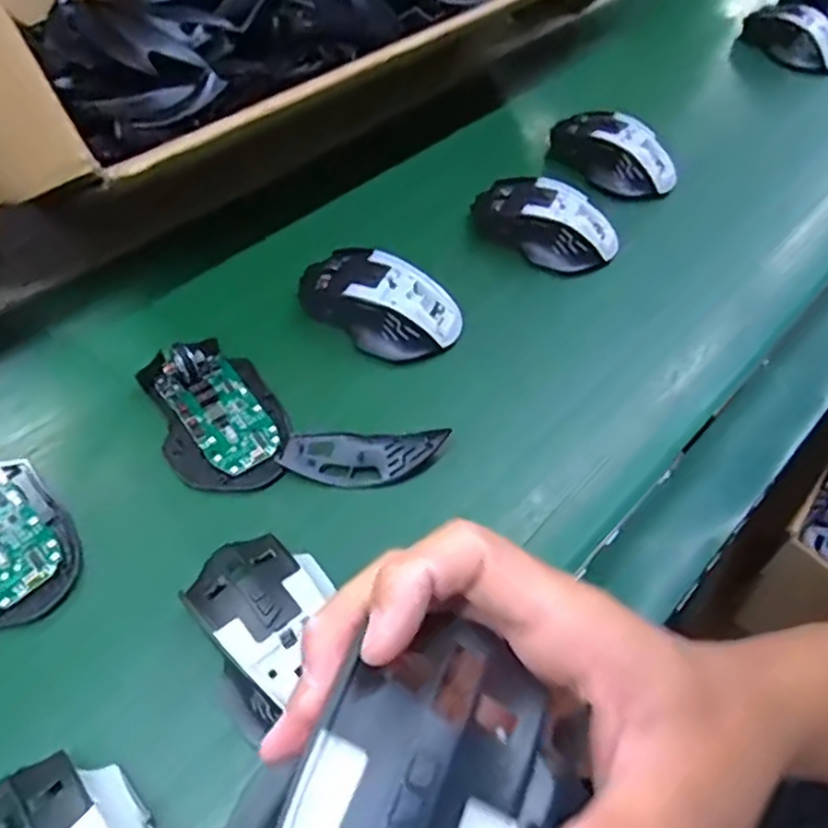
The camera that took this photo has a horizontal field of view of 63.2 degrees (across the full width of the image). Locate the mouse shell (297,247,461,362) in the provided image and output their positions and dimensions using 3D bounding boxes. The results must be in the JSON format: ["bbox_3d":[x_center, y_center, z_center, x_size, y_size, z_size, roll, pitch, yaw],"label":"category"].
[{"bbox_3d":[-0.026,-0.080,0.471,0.115,0.034,0.065,22,57,12],"label":"mouse shell"}]

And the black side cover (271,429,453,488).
[{"bbox_3d":[-0.030,0.026,0.409,0.099,0.009,0.031,0,55,-3],"label":"black side cover"}]

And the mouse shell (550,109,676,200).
[{"bbox_3d":[0.177,-0.234,0.595,0.117,0.037,0.064,33,60,19],"label":"mouse shell"}]

